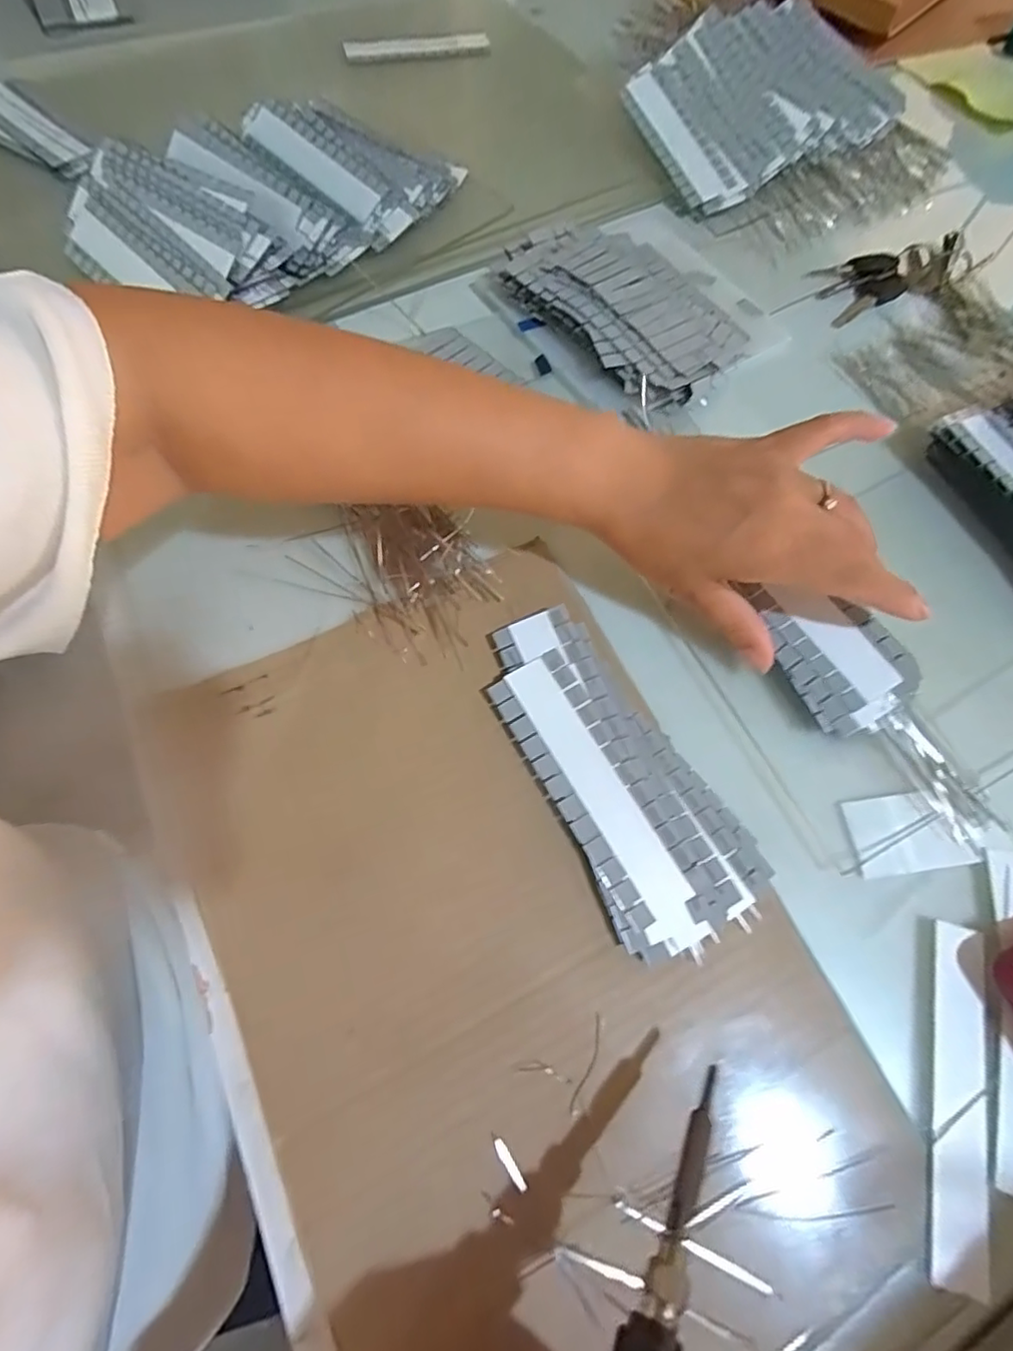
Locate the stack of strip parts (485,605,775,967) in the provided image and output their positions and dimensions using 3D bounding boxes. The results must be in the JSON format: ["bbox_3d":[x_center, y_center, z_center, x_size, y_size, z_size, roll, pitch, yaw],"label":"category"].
[{"bbox_3d":[0.047,0.044,0.279,0.070,0.012,0.164,-30,72,-13],"label":"stack of strip parts"}]

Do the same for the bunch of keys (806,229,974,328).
[{"bbox_3d":[0.282,-0.298,0.440,0.117,0.015,0.052,-22,70,-10],"label":"bunch of keys"}]

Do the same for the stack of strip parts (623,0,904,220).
[{"bbox_3d":[0.204,-0.467,0.486,0.213,0.047,0.152,-30,71,-14],"label":"stack of strip parts"}]

